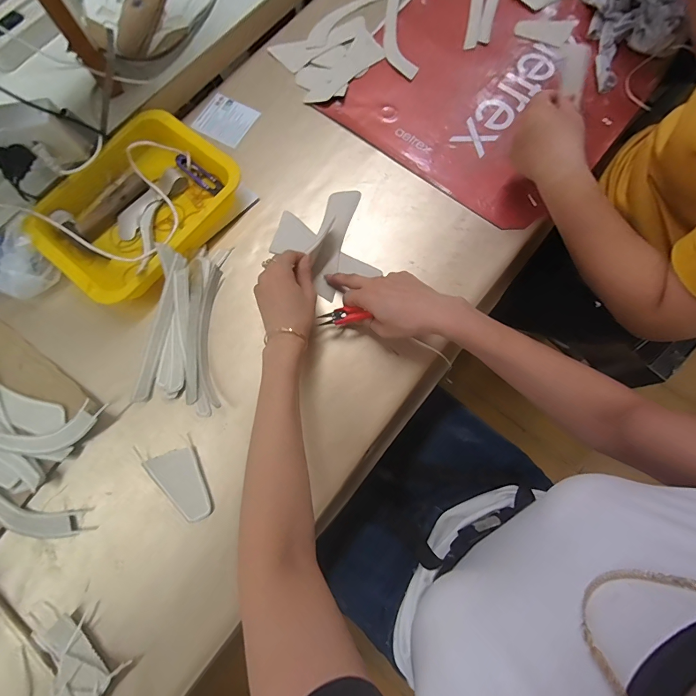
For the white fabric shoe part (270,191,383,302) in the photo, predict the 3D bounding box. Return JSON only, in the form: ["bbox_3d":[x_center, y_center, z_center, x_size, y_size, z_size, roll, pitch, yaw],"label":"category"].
[{"bbox_3d":[-0.030,-0.139,0.479,0.130,0.033,0.136,0,80,-1],"label":"white fabric shoe part"}]

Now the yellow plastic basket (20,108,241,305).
[{"bbox_3d":[-0.285,-0.193,0.490,0.202,0.049,0.251,40,81,6],"label":"yellow plastic basket"}]

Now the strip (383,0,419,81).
[{"bbox_3d":[0.090,-0.529,0.574,0.059,0.005,0.225,7,80,0],"label":"strip"}]

